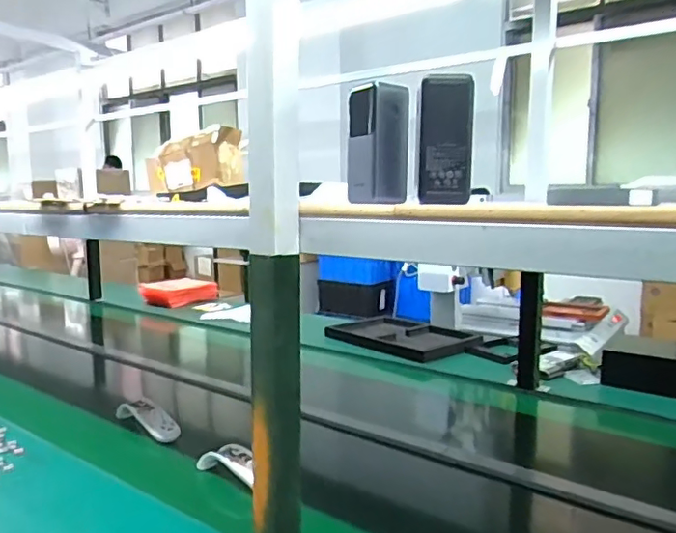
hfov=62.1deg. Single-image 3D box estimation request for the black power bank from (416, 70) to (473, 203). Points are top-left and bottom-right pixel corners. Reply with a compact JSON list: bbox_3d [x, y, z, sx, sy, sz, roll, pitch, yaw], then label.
[{"bbox_3d":[0.107,-0.125,0.558,0.053,0.123,0.016,0,9,1],"label":"black power bank"}]

